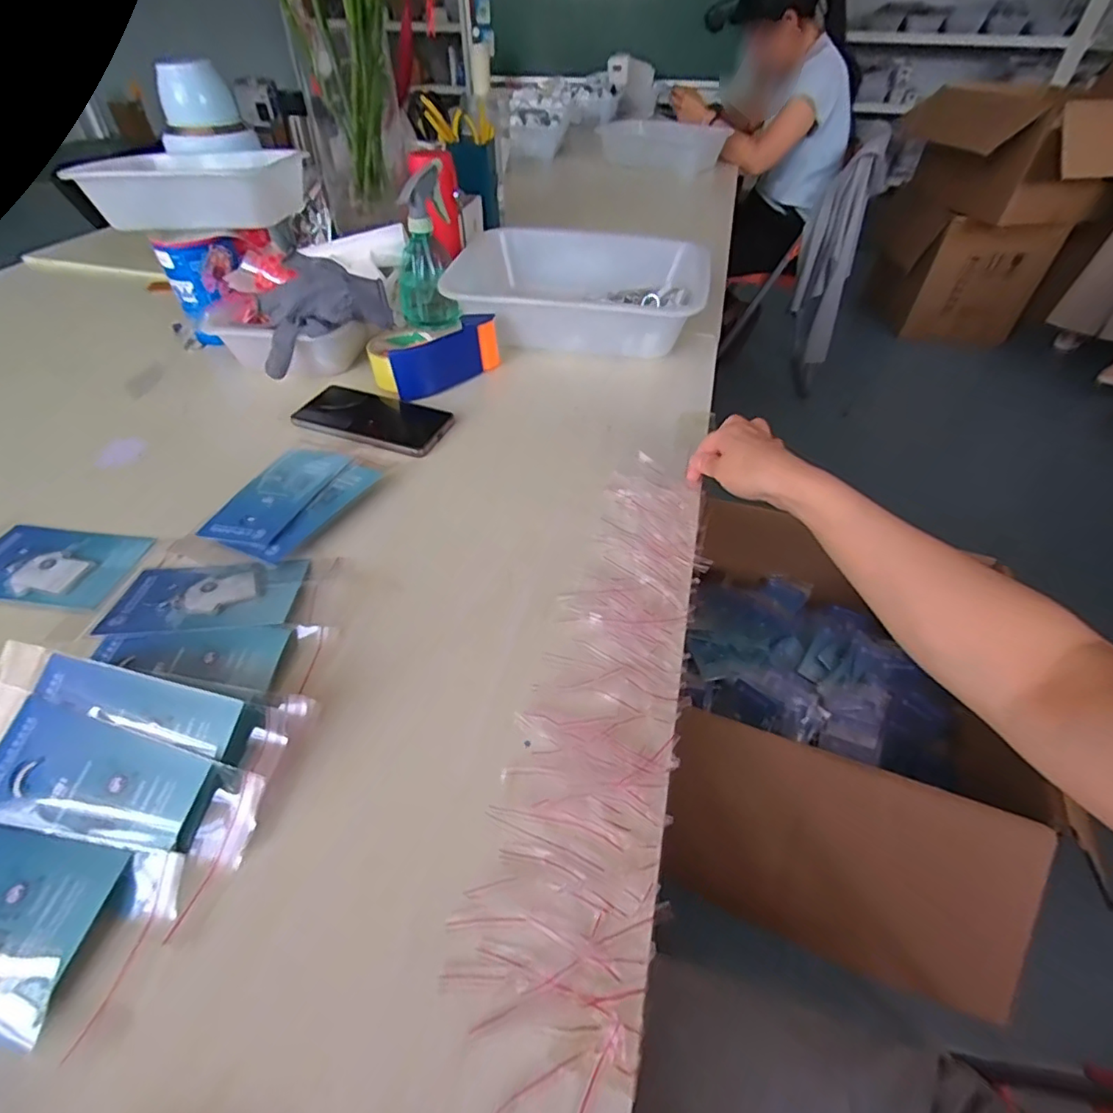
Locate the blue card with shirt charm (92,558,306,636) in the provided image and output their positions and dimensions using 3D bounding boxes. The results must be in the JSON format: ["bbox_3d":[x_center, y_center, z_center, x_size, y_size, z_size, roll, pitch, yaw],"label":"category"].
[{"bbox_3d":[-0.270,0.029,0.427,0.135,0.010,0.072,-3,47,-3],"label":"blue card with shirt charm"}]

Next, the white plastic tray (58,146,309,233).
[{"bbox_3d":[-0.454,-0.467,0.695,0.233,0.068,0.134,-1,46,-3],"label":"white plastic tray"}]

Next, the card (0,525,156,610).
[{"bbox_3d":[-0.424,0.005,0.463,0.137,0.008,0.082,6,47,5],"label":"card"}]

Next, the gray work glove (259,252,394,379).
[{"bbox_3d":[-0.281,-0.295,0.655,0.159,0.076,0.102,-21,50,-18],"label":"gray work glove"}]

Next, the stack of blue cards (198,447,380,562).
[{"bbox_3d":[-0.249,-0.055,0.512,0.110,0.010,0.141,19,50,17],"label":"stack of blue cards"}]

